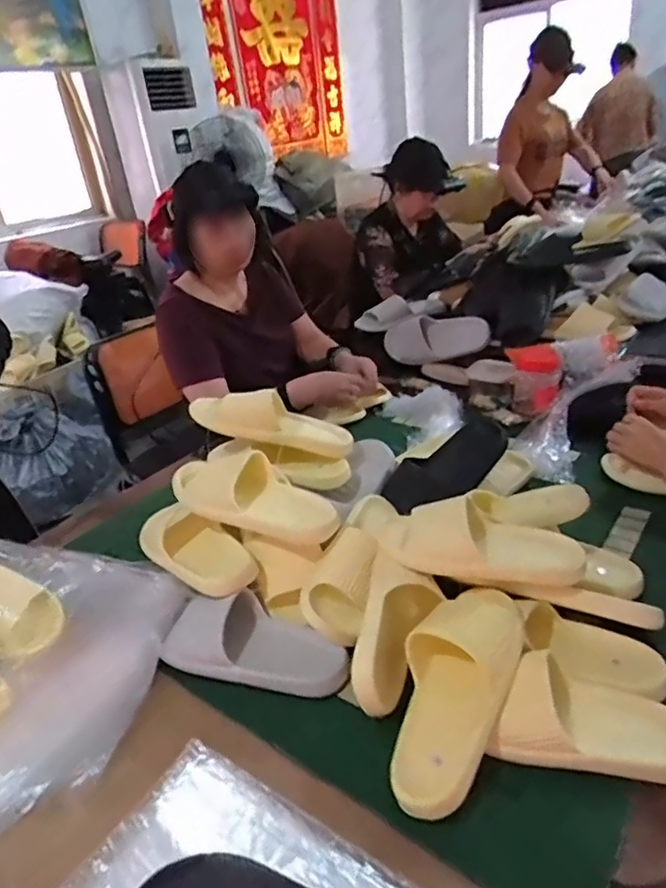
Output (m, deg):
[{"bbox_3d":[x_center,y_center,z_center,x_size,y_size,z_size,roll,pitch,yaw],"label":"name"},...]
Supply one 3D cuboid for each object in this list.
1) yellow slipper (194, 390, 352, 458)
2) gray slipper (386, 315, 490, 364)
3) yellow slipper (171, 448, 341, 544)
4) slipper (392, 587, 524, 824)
[{"bbox_3d":[-0.091,-0.035,0.940,0.264,0.062,0.084,14,24,-18],"label":"yellow slipper"},{"bbox_3d":[0.283,-0.285,1.615,0.300,0.121,0.080,6,32,21],"label":"gray slipper"},{"bbox_3d":[-0.113,0.067,0.810,0.245,0.060,0.097,18,36,16],"label":"yellow slipper"},{"bbox_3d":[0.124,0.248,0.606,0.107,0.057,0.250,11,52,28],"label":"slipper"}]

